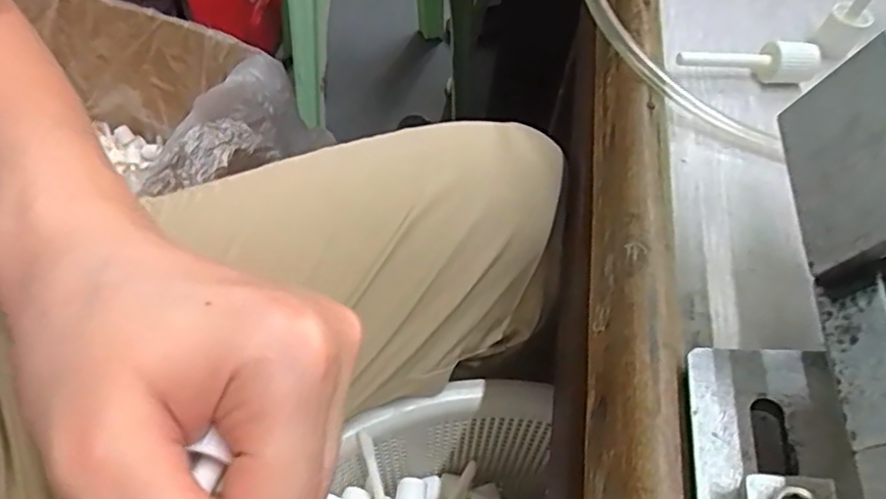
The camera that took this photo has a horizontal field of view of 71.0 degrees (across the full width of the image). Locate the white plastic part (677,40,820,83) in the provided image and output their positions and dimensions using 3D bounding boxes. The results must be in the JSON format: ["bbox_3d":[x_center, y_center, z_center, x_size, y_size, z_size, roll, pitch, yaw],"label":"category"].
[{"bbox_3d":[0.142,-0.088,0.289,0.066,0.015,0.011,4,56,-1],"label":"white plastic part"}]

